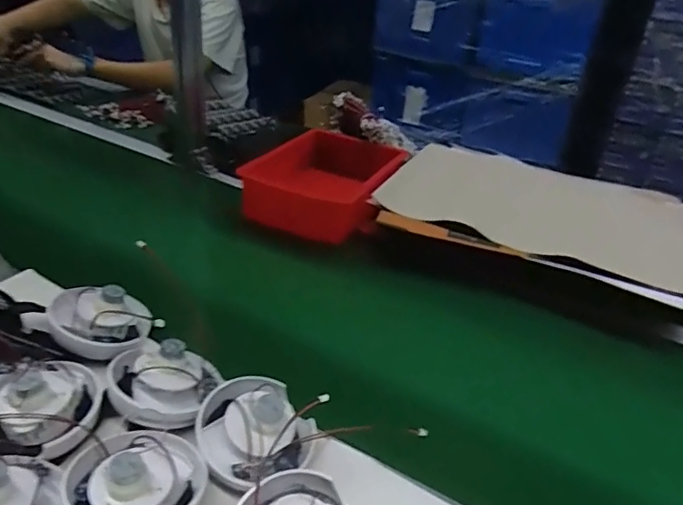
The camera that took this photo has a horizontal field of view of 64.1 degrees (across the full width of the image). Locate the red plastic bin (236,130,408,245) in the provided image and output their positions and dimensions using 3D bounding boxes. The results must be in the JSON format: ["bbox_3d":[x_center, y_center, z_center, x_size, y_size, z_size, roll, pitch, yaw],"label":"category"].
[{"bbox_3d":[-0.014,-0.143,0.986,0.204,0.104,0.316,16,32,16],"label":"red plastic bin"}]

